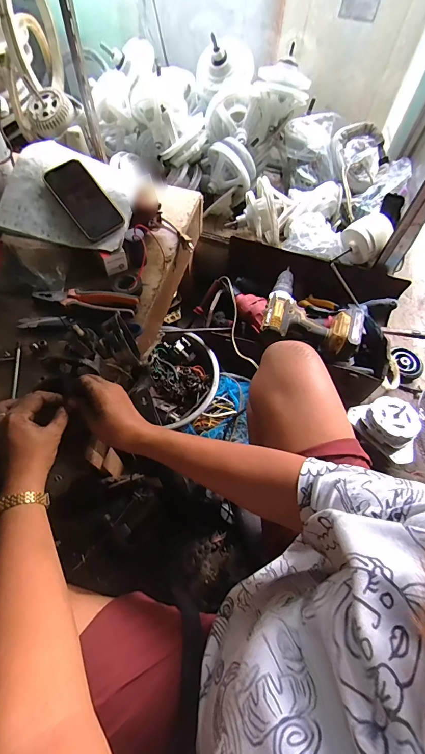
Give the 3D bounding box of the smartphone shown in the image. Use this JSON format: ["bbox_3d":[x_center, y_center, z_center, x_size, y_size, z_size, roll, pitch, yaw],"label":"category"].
[{"bbox_3d":[-0.241,-0.335,0.640,0.081,0.006,0.167,-36,84,-15],"label":"smartphone"}]

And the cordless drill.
[{"bbox_3d":[0.235,-0.138,0.796,0.228,0.064,0.180,25,63,9],"label":"cordless drill"}]

